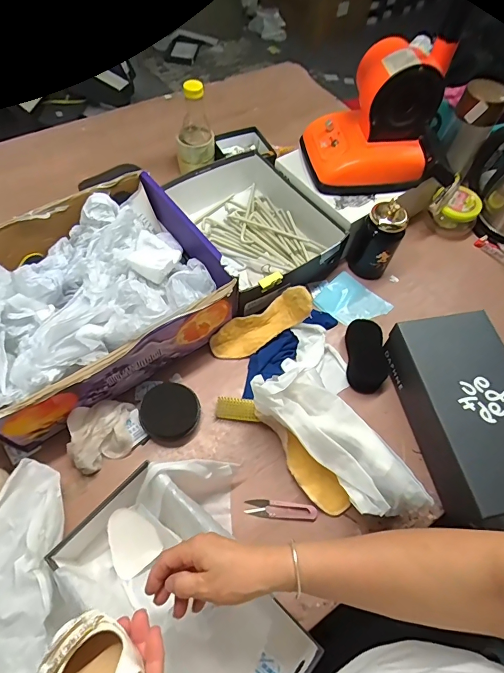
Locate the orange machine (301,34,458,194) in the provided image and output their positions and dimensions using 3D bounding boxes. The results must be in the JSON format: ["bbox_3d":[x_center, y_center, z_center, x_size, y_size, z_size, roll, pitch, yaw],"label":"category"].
[{"bbox_3d":[0.253,-0.403,0.730,0.275,0.207,0.154,-4,60,-6],"label":"orange machine"}]

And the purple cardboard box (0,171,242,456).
[{"bbox_3d":[-0.273,-0.072,0.646,0.401,0.135,0.325,-33,67,-20],"label":"purple cardboard box"}]

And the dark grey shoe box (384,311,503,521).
[{"bbox_3d":[0.339,0.115,0.623,0.155,0.109,0.287,-10,61,-9],"label":"dark grey shoe box"}]

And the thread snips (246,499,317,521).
[{"bbox_3d":[0.043,0.256,0.586,0.103,0.008,0.023,7,60,0],"label":"thread snips"}]

